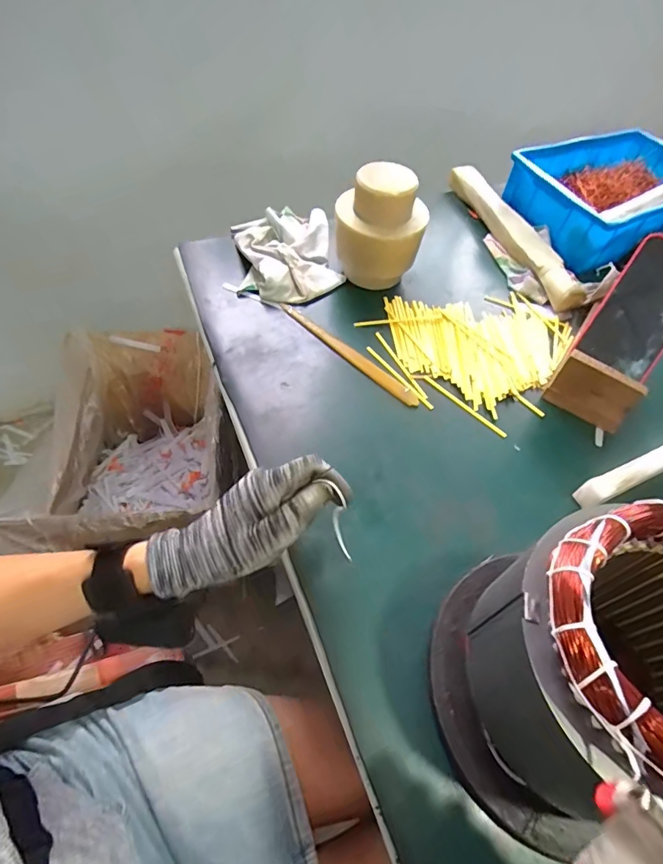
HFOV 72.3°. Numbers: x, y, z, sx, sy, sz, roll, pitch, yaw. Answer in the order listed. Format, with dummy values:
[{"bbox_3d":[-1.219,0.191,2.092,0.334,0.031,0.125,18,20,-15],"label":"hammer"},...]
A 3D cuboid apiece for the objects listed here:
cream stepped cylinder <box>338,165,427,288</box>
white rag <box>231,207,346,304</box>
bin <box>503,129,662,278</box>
[{"bbox_3d":[0.059,-0.242,0.558,0.102,0.127,0.084,3,55,-2],"label":"cream stepped cylinder"},{"bbox_3d":[-0.060,-0.245,0.613,0.131,0.035,0.180,-8,56,-10],"label":"white rag"},{"bbox_3d":[0.428,-0.360,0.695,0.280,0.091,0.205,-23,60,-19],"label":"bin"}]

